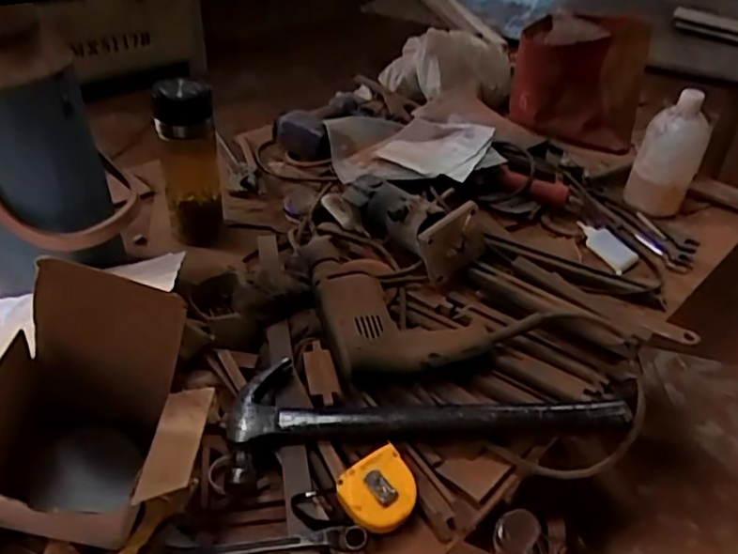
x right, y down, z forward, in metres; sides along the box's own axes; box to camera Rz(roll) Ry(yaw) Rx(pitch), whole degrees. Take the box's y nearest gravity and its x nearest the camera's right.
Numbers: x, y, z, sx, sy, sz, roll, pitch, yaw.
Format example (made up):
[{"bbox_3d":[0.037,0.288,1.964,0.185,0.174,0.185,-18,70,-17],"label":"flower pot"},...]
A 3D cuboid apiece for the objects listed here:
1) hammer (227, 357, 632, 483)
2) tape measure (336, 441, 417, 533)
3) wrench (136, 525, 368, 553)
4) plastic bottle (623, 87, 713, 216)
[{"bbox_3d":[0.062,0.133,0.636,0.409,0.032,0.120,-4,40,-11],"label":"hammer"},{"bbox_3d":[0.011,0.201,0.558,0.066,0.031,0.062,-23,46,-30],"label":"tape measure"},{"bbox_3d":[-0.102,0.234,0.528,0.196,0.012,0.025,-2,39,-8],"label":"wrench"},{"bbox_3d":[0.510,-0.205,1.007,0.106,0.195,0.100,23,42,21],"label":"plastic bottle"}]

